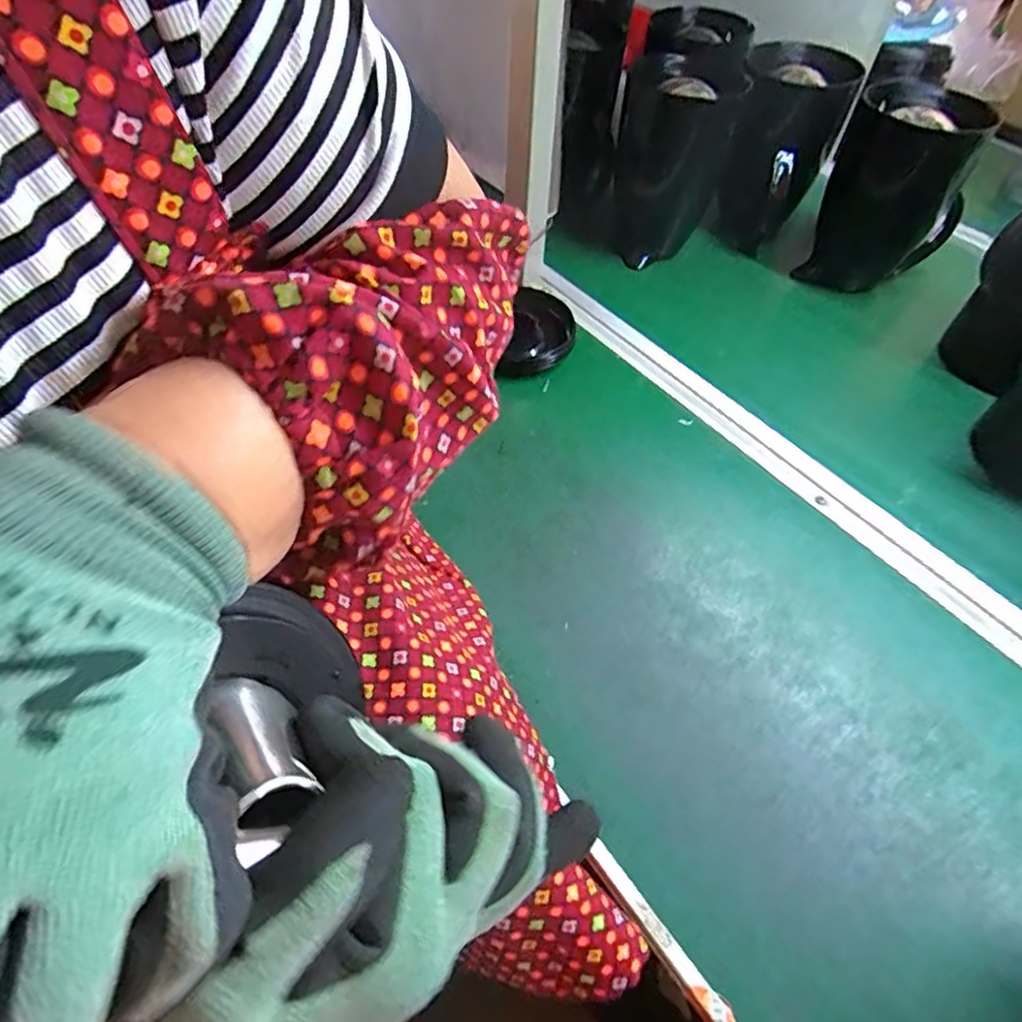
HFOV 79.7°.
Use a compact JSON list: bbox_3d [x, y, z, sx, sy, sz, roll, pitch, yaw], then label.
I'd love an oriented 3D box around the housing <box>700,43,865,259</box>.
[{"bbox_3d":[0.314,-0.428,0.739,0.121,0.185,0.135,25,55,15],"label":"housing"}]

